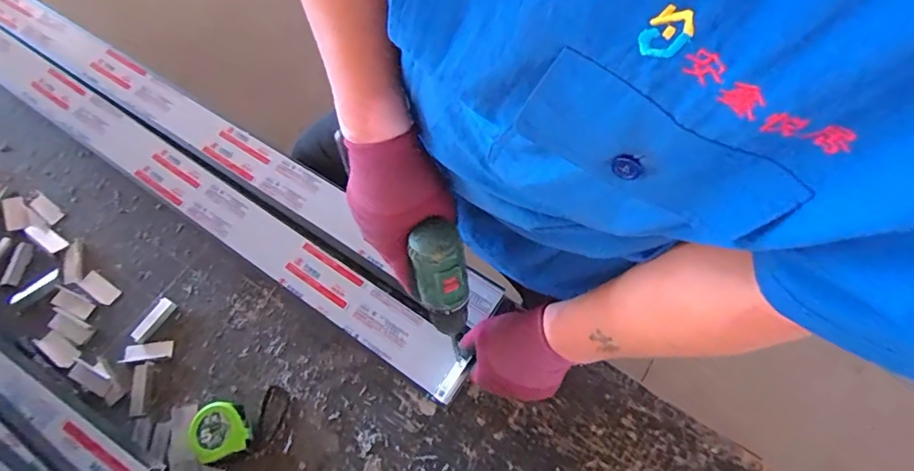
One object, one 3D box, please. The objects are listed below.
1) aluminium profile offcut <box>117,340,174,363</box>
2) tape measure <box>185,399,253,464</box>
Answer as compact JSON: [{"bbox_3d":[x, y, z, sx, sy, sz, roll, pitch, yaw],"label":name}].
[{"bbox_3d":[-0.431,0.161,0.691,0.070,0.009,0.024,-8,66,-1],"label":"aluminium profile offcut"},{"bbox_3d":[-0.295,0.244,0.626,0.067,0.035,0.065,-20,67,-6],"label":"tape measure"}]

